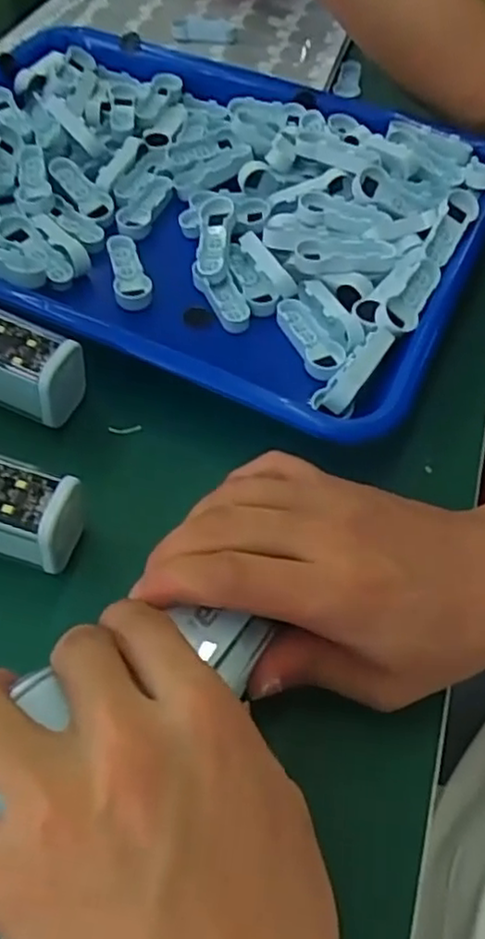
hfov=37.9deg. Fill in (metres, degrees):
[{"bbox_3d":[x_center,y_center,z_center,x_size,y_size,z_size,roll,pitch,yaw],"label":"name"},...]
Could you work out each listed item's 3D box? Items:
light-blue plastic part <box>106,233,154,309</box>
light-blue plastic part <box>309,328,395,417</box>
[{"bbox_3d":[-0.059,-0.104,0.371,0.018,0.011,0.050,-11,56,-8],"label":"light-blue plastic part"},{"bbox_3d":[0.051,-0.046,0.327,0.020,0.015,0.050,28,59,18],"label":"light-blue plastic part"}]

